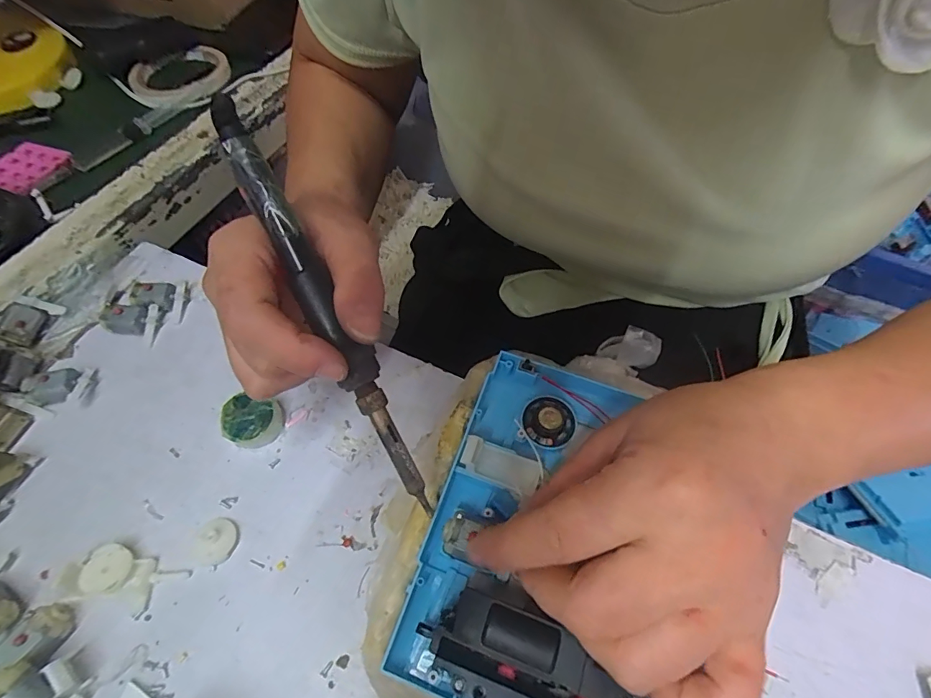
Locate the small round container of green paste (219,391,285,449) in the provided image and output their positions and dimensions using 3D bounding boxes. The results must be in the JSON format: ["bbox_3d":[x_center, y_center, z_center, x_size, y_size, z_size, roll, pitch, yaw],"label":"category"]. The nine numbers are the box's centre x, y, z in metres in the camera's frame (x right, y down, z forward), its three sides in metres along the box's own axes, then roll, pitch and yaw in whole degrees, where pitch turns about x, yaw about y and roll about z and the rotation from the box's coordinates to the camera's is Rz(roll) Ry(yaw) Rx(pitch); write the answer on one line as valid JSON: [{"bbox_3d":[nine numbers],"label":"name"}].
[{"bbox_3d":[-0.132,0.045,0.276,0.032,0.020,0.030,17,60,9],"label":"small round container of green paste"}]

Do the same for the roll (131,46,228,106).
[{"bbox_3d":[-0.291,-0.282,0.467,0.096,0.012,0.106,-32,64,-19],"label":"roll"}]

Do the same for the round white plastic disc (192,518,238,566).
[{"bbox_3d":[-0.138,0.105,0.247,0.023,0.007,0.023,1,58,-1],"label":"round white plastic disc"}]

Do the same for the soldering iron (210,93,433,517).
[{"bbox_3d":[-0.061,-0.019,0.195,0.016,0.016,0.197,-28,94,-19],"label":"soldering iron"}]

